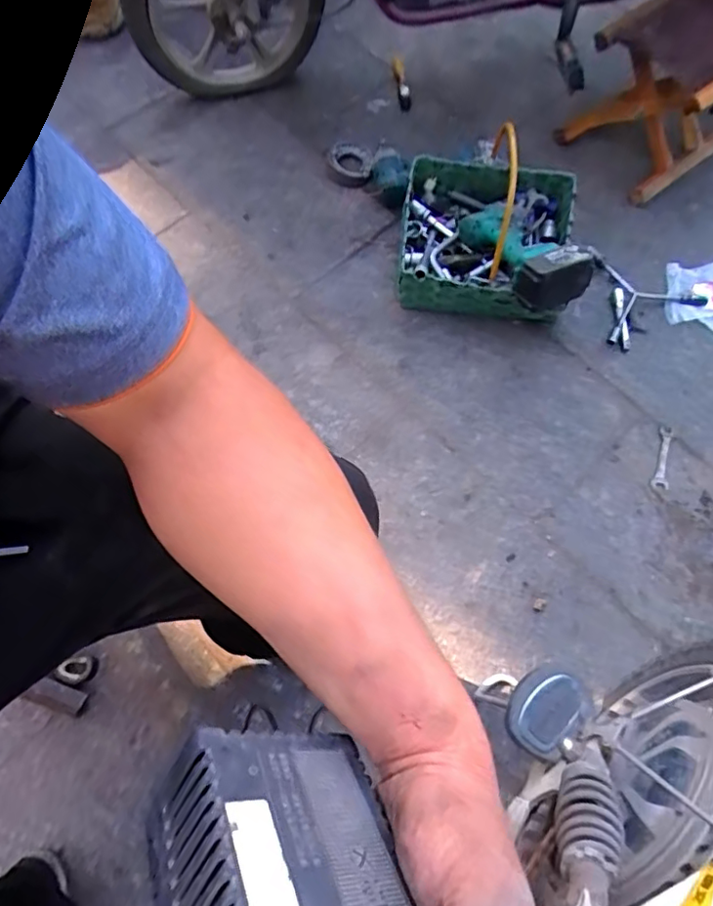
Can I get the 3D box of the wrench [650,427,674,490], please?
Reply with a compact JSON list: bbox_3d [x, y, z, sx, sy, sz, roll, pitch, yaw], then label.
[{"bbox_3d":[0.522,0.008,0.944,0.029,0.007,0.116,20,70,6],"label":"wrench"}]

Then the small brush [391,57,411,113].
[{"bbox_3d":[0.103,-0.843,1.256,0.029,0.033,0.185,-4,69,-3],"label":"small brush"}]

